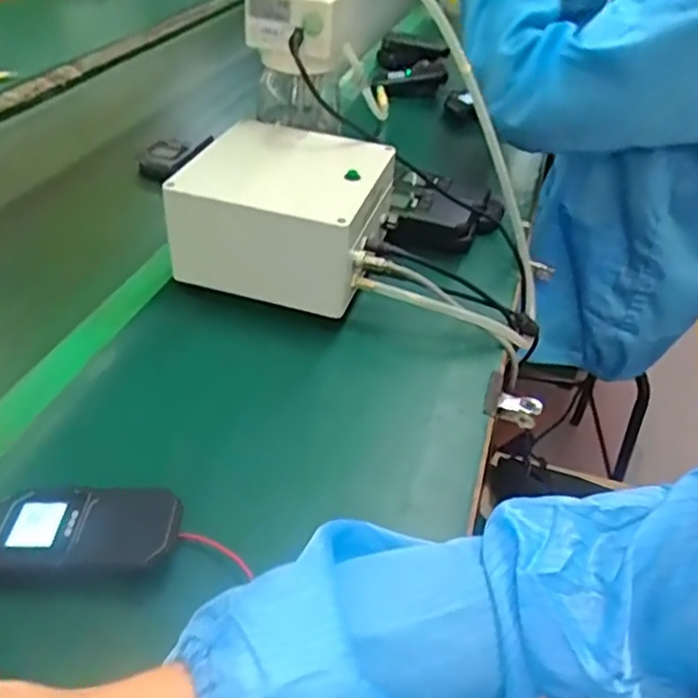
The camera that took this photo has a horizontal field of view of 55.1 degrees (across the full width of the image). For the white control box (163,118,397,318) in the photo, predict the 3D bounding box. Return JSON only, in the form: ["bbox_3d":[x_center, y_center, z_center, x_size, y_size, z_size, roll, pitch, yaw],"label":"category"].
[{"bbox_3d":[-0.056,-0.122,0.609,0.160,0.102,0.159,14,40,9],"label":"white control box"}]

